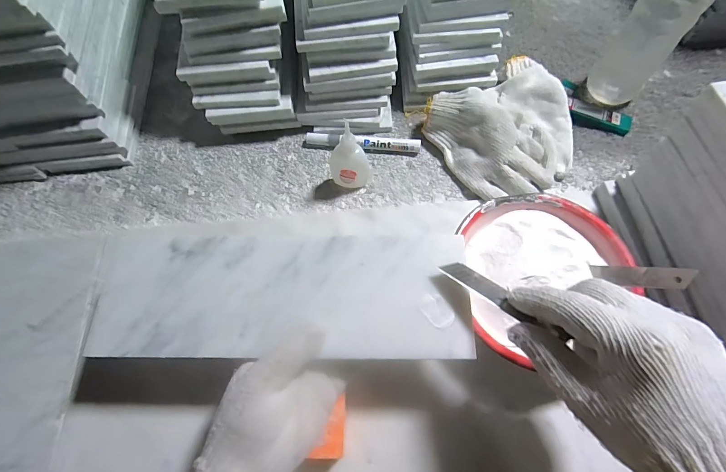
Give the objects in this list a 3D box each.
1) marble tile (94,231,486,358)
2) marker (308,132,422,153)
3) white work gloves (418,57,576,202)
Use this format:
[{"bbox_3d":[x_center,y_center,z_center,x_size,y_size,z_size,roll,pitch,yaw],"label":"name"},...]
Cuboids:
[{"bbox_3d":[-0.065,0.045,0.297,0.297,0.009,0.103,0,64,2],"label":"marble tile"},{"bbox_3d":[0.000,-0.117,0.453,0.141,0.016,0.021,5,64,4],"label":"marker"},{"bbox_3d":[0.176,-0.130,0.427,0.161,0.065,0.153,-1,64,1],"label":"white work gloves"}]

